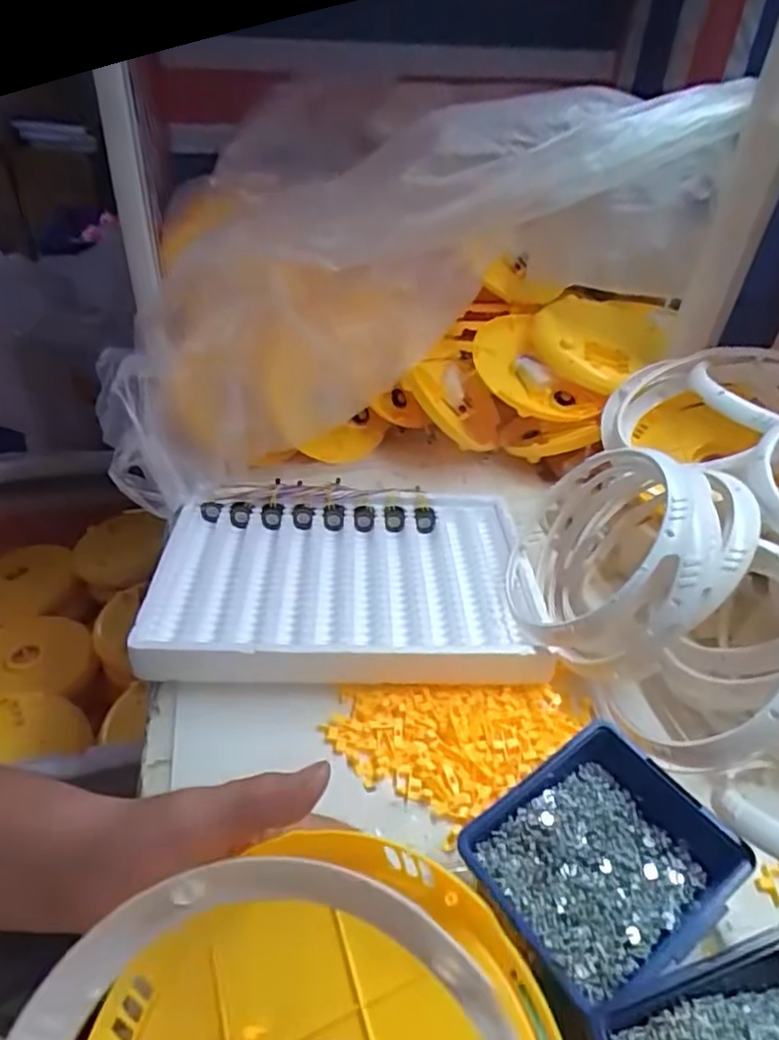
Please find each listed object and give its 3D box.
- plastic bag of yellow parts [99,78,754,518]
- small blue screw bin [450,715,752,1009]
[{"bbox_3d":[0.011,-0.239,0.782,0.685,0.346,0.325,-21,40,-2],"label":"plastic bag of yellow parts"},{"bbox_3d":[0.132,0.212,0.400,0.135,0.053,0.119,-22,43,-28],"label":"small blue screw bin"}]

